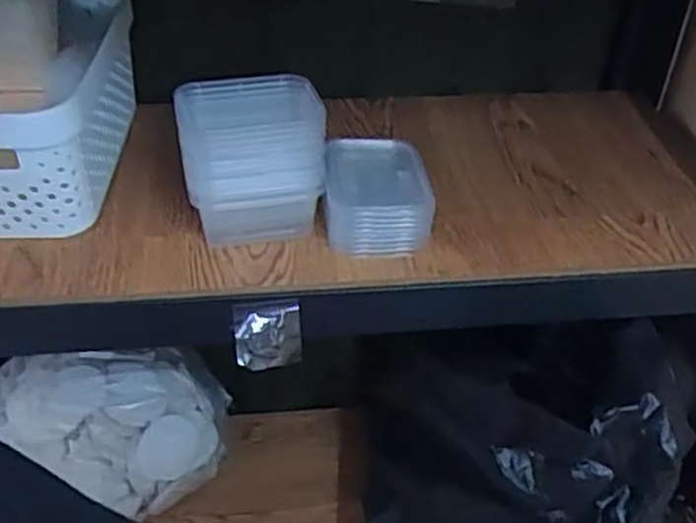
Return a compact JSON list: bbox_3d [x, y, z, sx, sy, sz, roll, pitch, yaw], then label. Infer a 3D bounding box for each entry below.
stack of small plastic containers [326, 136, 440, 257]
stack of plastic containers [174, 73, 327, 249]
[{"bbox_3d":[0.024,-0.055,0.608,0.083,0.063,0.109,2,40,1],"label":"stack of small plastic containers"},{"bbox_3d":[-0.076,-0.075,0.587,0.110,0.116,0.085,-8,41,-11],"label":"stack of plastic containers"}]

